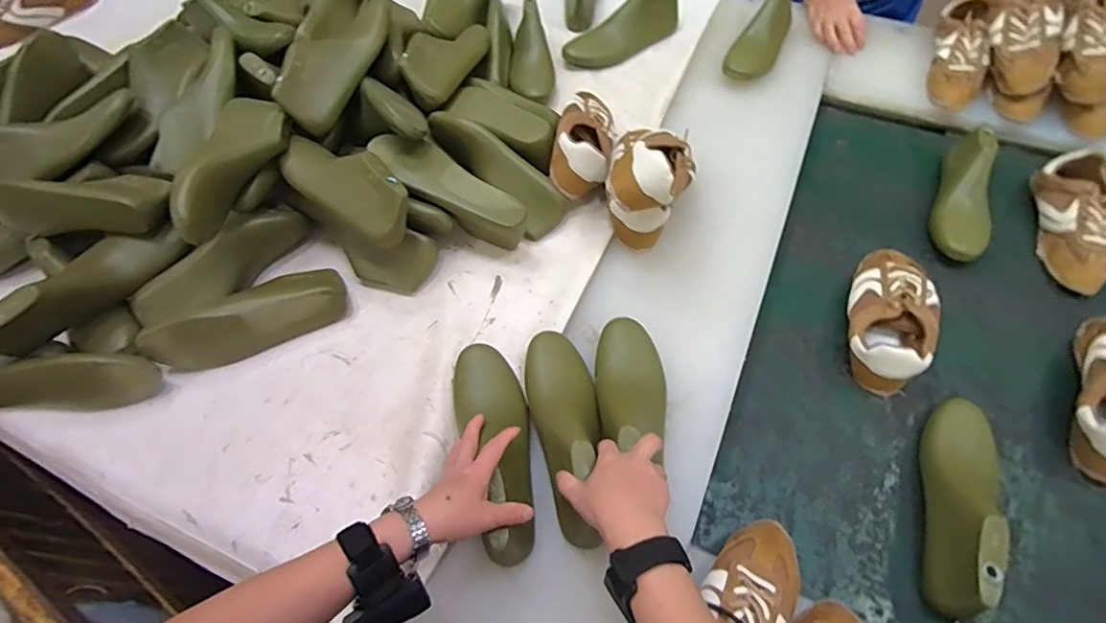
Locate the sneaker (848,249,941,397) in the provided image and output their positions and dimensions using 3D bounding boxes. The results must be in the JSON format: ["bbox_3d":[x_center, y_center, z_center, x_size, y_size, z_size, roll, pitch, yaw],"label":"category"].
[{"bbox_3d":[0.461,-0.001,0.737,0.099,0.073,0.226,19,62,16],"label":"sneaker"}]

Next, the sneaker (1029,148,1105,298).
[{"bbox_3d":[0.789,-0.136,0.805,0.083,0.074,0.236,11,60,11],"label":"sneaker"}]

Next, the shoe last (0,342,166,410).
[{"bbox_3d":[-0.614,0.080,0.676,0.243,0.066,0.082,-2,58,3],"label":"shoe last"}]

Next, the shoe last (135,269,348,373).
[{"bbox_3d":[-0.404,0.004,0.714,0.245,0.080,0.075,-25,60,-11],"label":"shoe last"}]

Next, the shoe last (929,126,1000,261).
[{"bbox_3d":[0.642,-0.178,0.831,0.089,0.084,0.220,24,63,18],"label":"shoe last"}]

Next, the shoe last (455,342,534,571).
[{"bbox_3d":[-0.062,0.143,0.603,0.078,0.076,0.251,-13,53,-4],"label":"shoe last"}]

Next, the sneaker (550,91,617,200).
[{"bbox_3d":[0.052,-0.263,0.823,0.083,0.102,0.222,10,59,11],"label":"sneaker"}]

